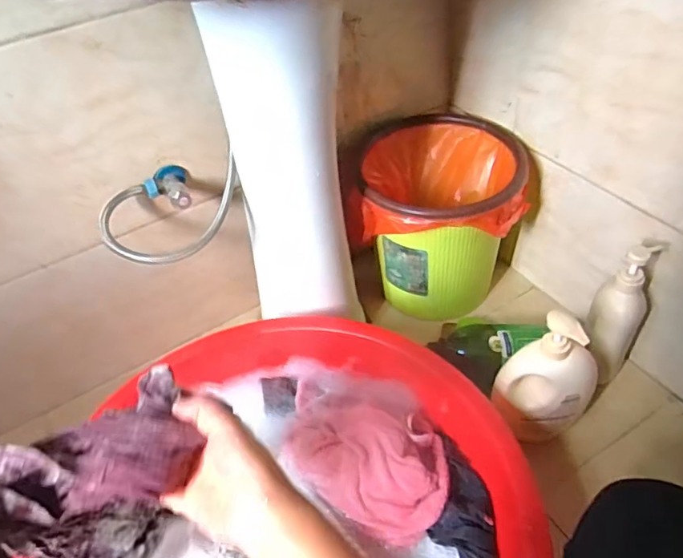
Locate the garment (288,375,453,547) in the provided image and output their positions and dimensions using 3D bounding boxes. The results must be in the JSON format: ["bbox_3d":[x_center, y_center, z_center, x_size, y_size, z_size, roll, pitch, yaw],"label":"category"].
[{"bbox_3d":[0.025,0.225,0.704,0.234,0.058,0.164,14,48,19],"label":"garment"}]

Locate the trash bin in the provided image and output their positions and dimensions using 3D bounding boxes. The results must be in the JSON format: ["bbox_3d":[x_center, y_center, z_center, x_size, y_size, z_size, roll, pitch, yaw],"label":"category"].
[{"bbox_3d":[0.164,-0.090,0.962,0.264,0.297,0.259,2,46,8],"label":"trash bin"}]

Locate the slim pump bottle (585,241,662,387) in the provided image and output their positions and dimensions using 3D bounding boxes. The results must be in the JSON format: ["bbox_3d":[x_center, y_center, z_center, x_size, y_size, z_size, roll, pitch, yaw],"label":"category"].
[{"bbox_3d":[0.415,0.051,0.800,0.069,0.251,0.076,26,53,28],"label":"slim pump bottle"}]

